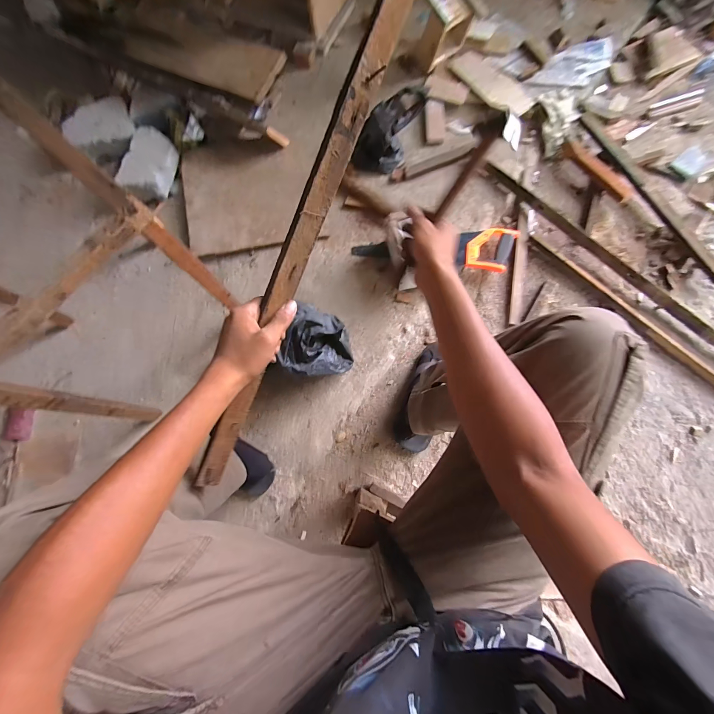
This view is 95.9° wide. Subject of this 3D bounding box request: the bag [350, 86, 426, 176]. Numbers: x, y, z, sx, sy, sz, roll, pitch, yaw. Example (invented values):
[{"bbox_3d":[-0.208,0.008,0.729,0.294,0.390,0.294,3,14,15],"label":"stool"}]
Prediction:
[{"bbox_3d":[0.085,-0.635,0.874,0.124,0.153,0.207,37,80,9],"label":"bag"}]

